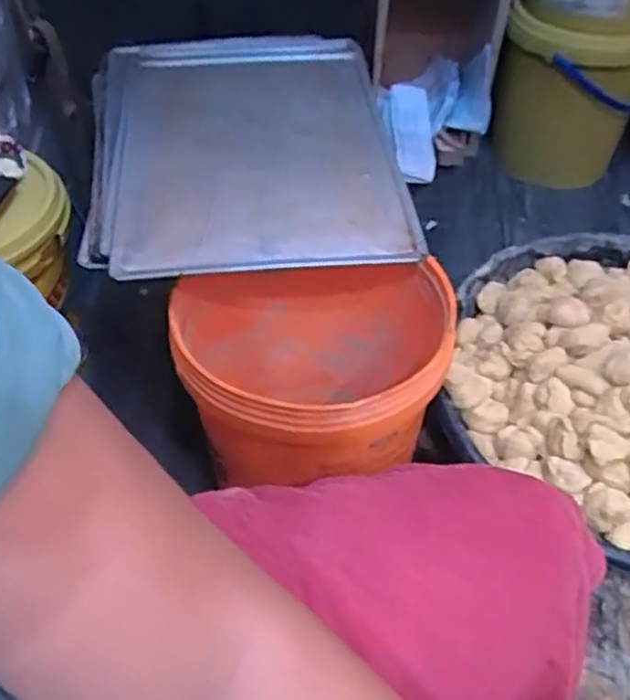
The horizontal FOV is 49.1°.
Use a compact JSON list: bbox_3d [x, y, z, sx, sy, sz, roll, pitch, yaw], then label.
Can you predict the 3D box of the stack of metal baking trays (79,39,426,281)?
[{"bbox_3d":[-0.101,-0.278,0.894,0.390,0.043,0.552,-4,45,-3],"label":"stack of metal baking trays"}]

